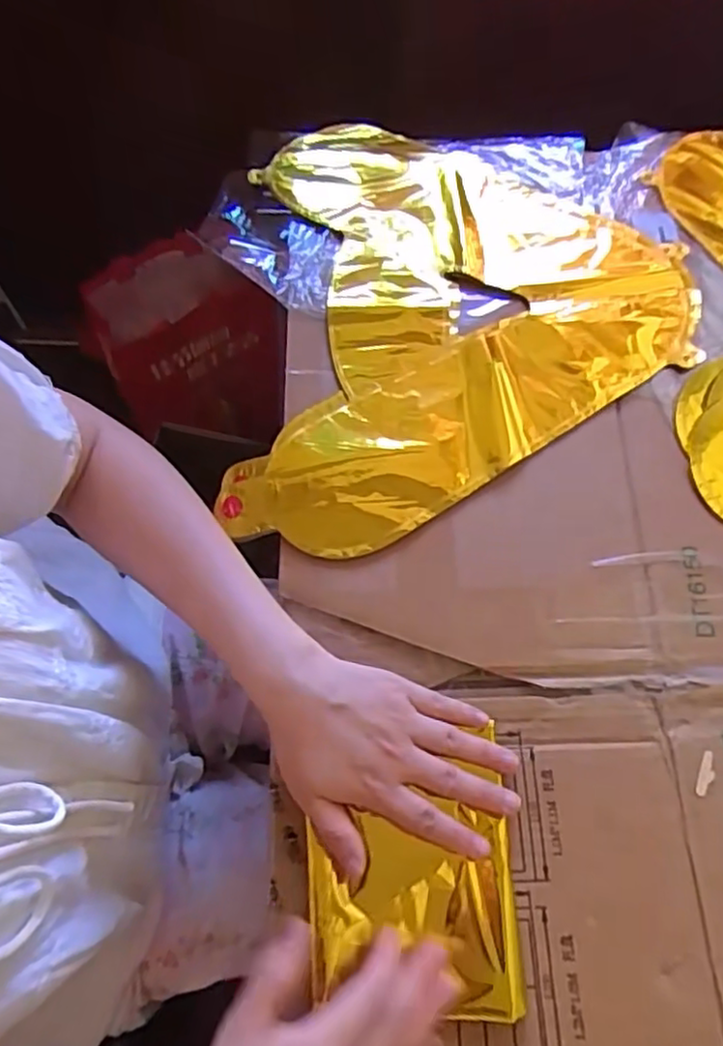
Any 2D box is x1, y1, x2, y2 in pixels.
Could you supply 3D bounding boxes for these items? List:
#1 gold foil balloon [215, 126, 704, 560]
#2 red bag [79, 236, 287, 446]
[{"bbox_3d":[0.083,-0.166,0.520,0.346,0.009,0.385,-1,68,-2],"label":"gold foil balloon"},{"bbox_3d":[-0.278,-0.280,1.041,0.300,0.118,0.294,4,112,1],"label":"red bag"}]

